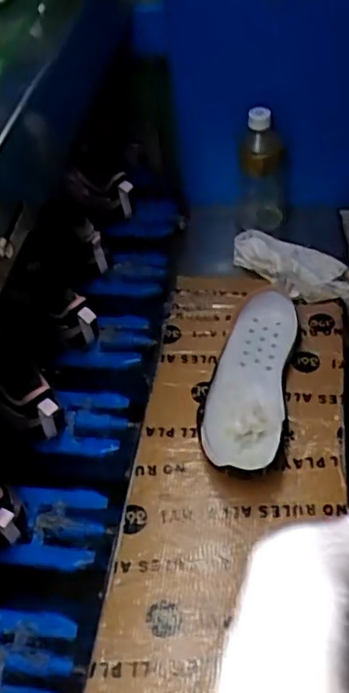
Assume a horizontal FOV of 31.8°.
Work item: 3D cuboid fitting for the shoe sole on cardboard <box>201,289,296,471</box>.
[{"bbox_3d":[0.089,0.039,0.708,0.083,0.050,0.241,9,53,12],"label":"shoe sole on cardboard"}]

